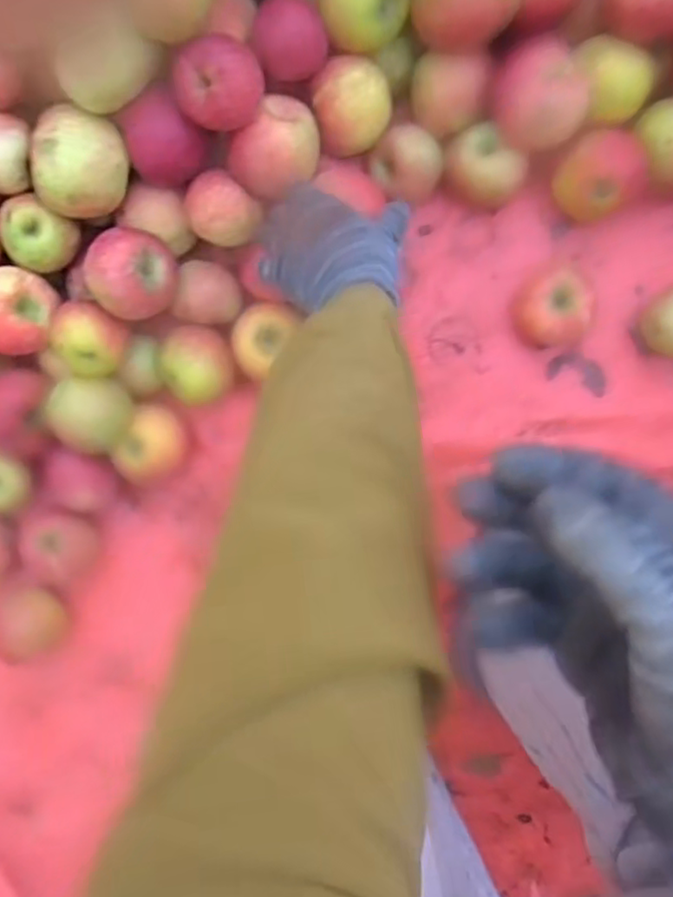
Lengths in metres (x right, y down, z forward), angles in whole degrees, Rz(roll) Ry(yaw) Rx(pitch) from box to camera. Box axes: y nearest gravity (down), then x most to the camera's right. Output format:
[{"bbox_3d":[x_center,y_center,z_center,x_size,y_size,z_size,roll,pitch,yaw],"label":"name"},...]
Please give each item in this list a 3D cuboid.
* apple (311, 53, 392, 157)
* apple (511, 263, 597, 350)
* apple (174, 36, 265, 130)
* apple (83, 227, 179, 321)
[{"bbox_3d":[0.014,-0.282,0.550,0.062,0.060,0.060,0,93,6],"label":"apple"},{"bbox_3d":[0.196,-0.125,0.594,0.079,0.061,0.067,-13,92,6],"label":"apple"},{"bbox_3d":[-0.084,-0.267,0.493,0.060,0.060,0.051,-33,89,7],"label":"apple"},{"bbox_3d":[-0.173,-0.147,0.559,0.060,0.070,0.072,14,94,5],"label":"apple"}]

